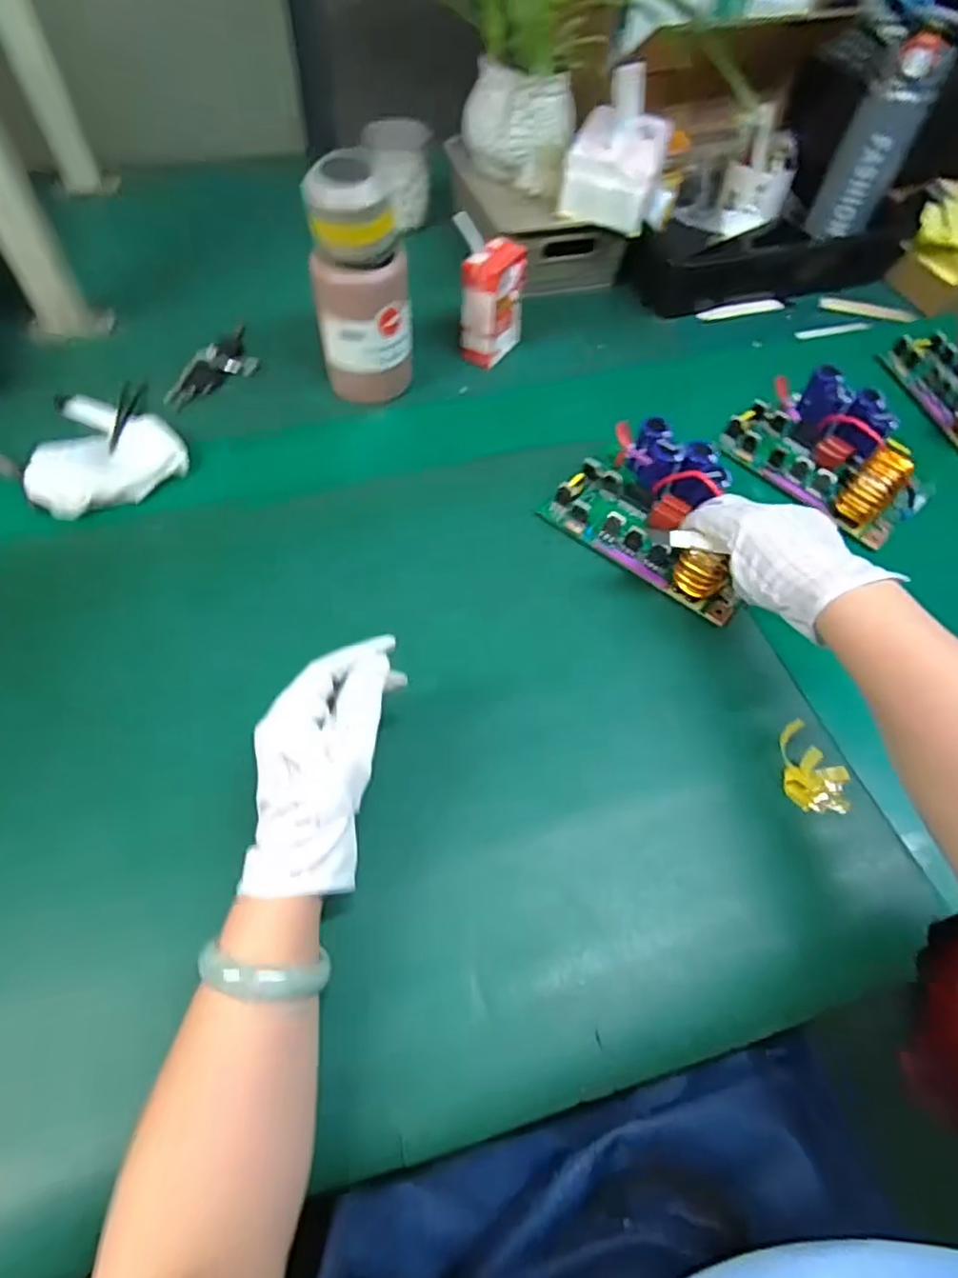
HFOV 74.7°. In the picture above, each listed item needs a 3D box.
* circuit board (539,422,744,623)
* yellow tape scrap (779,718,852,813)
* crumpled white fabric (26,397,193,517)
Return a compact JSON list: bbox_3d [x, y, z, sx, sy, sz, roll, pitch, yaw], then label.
[{"bbox_3d":[0.171,-0.120,0.559,0.183,0.068,0.118,36,63,18],"label":"circuit board"},{"bbox_3d":[0.250,0.099,0.466,0.061,0.024,0.046,31,62,15],"label":"yellow tape scrap"},{"bbox_3d":[-0.376,-0.192,0.614,0.134,0.024,0.175,-30,65,-20],"label":"crumpled white fabric"}]

